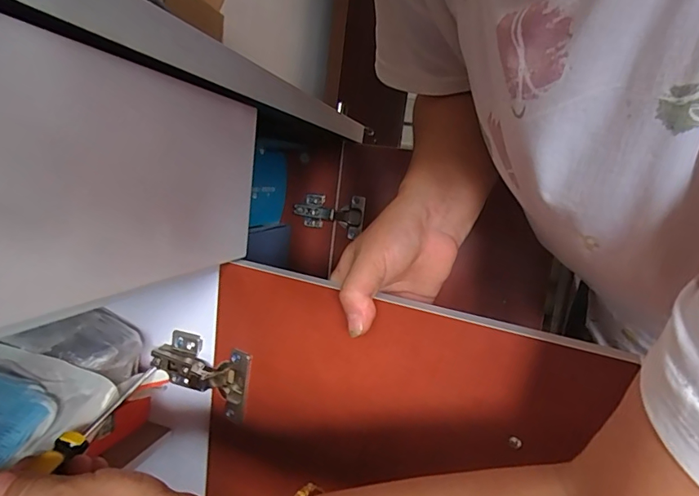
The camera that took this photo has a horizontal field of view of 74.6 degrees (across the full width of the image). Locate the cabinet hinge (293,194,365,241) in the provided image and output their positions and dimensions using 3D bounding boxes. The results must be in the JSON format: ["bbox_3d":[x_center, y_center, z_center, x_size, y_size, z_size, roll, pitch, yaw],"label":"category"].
[{"bbox_3d":[-0.029,-0.051,0.647,0.099,0.051,0.022,10,9,21],"label":"cabinet hinge"}]

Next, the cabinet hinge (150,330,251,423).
[{"bbox_3d":[-0.124,0.104,0.380,0.093,0.053,0.024,11,9,22],"label":"cabinet hinge"}]

